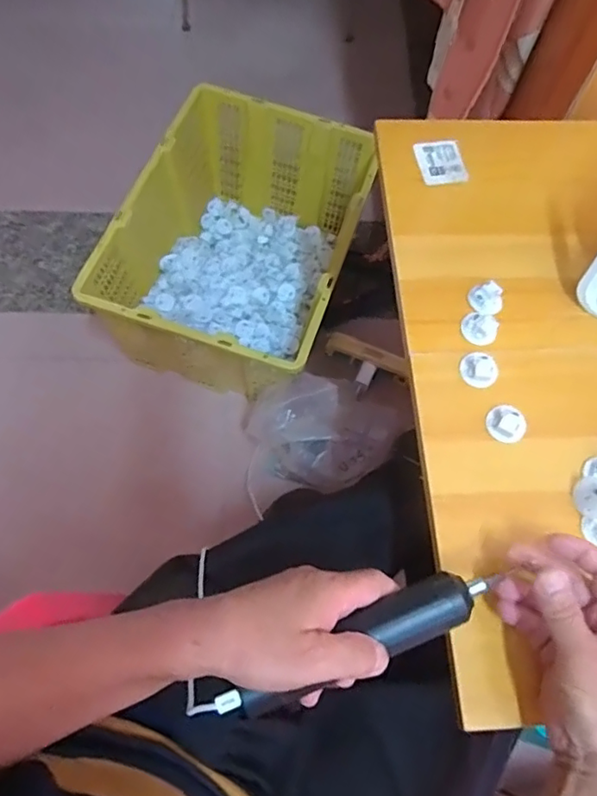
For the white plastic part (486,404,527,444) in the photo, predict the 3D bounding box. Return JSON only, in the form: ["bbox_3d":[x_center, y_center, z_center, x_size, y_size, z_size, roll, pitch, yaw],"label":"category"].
[{"bbox_3d":[0.178,0.022,0.485,0.029,0.016,0.033,4,67,0],"label":"white plastic part"}]

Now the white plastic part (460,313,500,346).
[{"bbox_3d":[0.167,-0.066,0.521,0.028,0.012,0.032,-35,72,-14],"label":"white plastic part"}]

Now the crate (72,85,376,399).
[{"bbox_3d":[-0.103,-0.257,1.007,0.371,0.245,0.479,15,68,5],"label":"crate"}]

